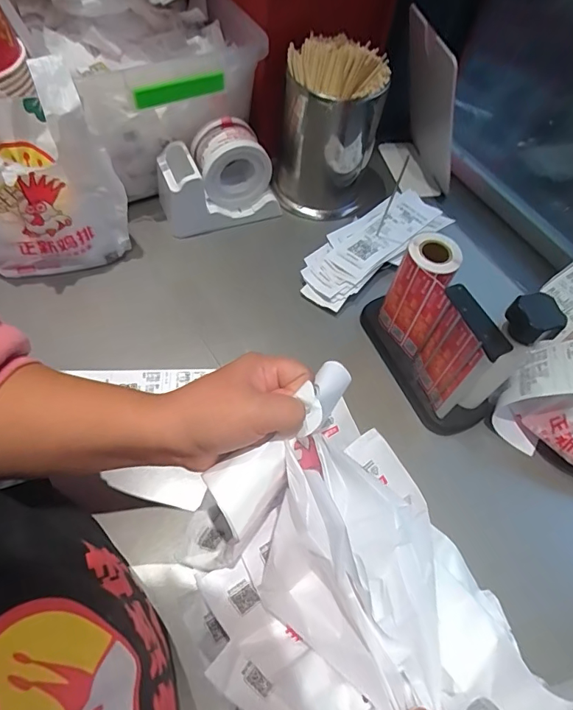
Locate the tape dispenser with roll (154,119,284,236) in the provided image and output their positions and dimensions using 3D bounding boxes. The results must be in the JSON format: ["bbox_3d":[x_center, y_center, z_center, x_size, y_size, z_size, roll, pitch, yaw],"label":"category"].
[{"bbox_3d":[-0.092,-0.230,0.598,0.150,0.101,0.082,-12,61,-13],"label":"tape dispenser with roll"}]

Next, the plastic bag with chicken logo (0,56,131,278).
[{"bbox_3d":[-0.293,-0.196,0.500,0.169,0.195,0.147,-32,67,-23],"label":"plastic bag with chicken logo"}]

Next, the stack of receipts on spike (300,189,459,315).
[{"bbox_3d":[0.113,-0.147,0.613,0.240,0.033,0.094,-34,68,-23],"label":"stack of receipts on spike"}]

